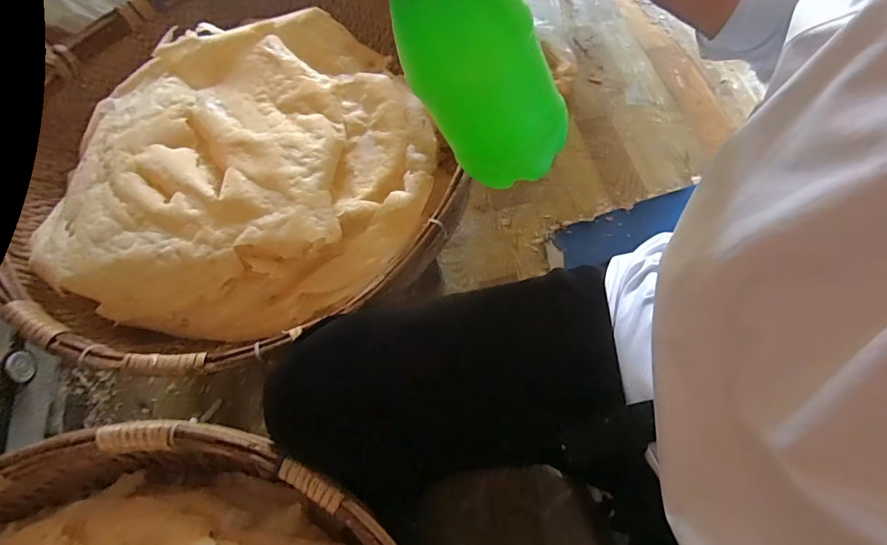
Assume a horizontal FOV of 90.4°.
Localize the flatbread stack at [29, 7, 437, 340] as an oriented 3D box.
[{"bbox_3d":[-0.275,-0.167,0.665,0.538,0.111,0.473,-18,67,-4],"label":"flatbread stack"}]

